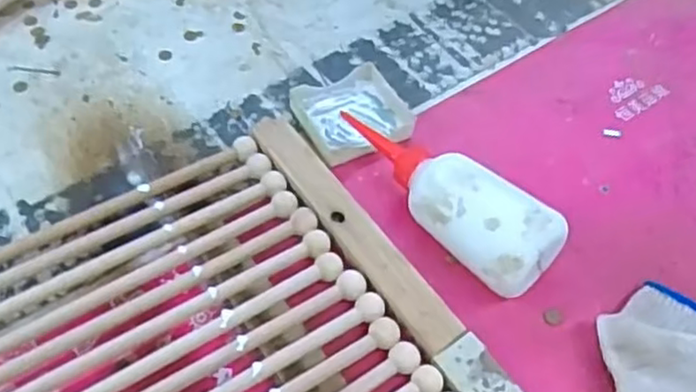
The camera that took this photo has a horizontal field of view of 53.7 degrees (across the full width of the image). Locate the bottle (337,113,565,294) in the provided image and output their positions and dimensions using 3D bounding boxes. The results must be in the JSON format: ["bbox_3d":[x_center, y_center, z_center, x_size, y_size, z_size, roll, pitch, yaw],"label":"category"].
[{"bbox_3d":[0.056,-0.002,0.465,0.178,0.062,0.055,37,59,20],"label":"bottle"}]

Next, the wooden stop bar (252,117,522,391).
[{"bbox_3d":[0.023,0.050,0.449,0.034,0.017,0.286,-29,62,-23],"label":"wooden stop bar"}]

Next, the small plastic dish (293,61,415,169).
[{"bbox_3d":[0.004,-0.064,0.533,0.083,0.016,0.074,-18,58,-17],"label":"small plastic dish"}]

